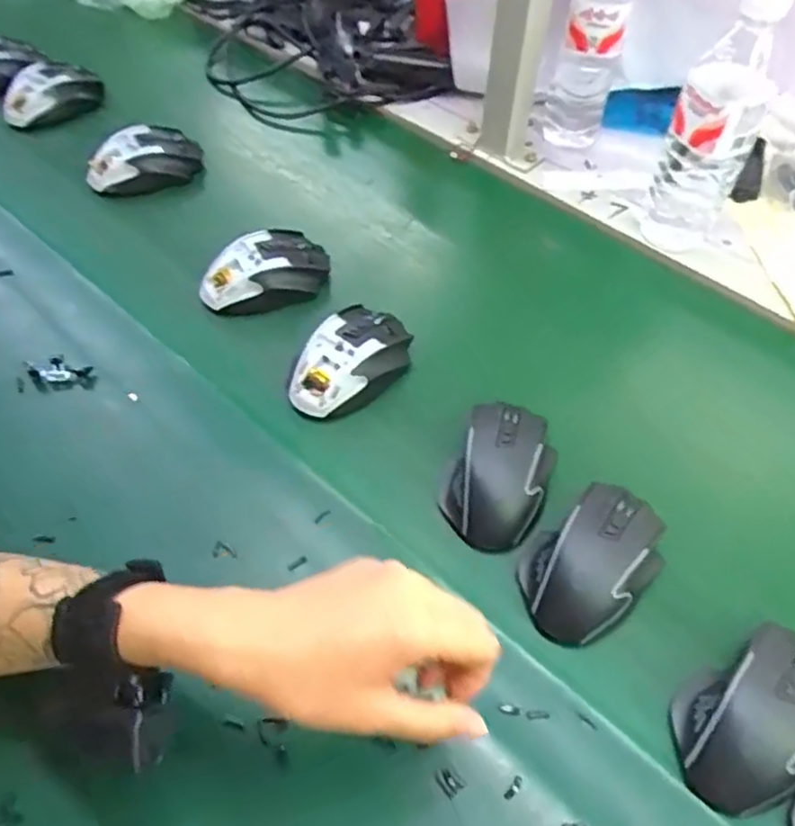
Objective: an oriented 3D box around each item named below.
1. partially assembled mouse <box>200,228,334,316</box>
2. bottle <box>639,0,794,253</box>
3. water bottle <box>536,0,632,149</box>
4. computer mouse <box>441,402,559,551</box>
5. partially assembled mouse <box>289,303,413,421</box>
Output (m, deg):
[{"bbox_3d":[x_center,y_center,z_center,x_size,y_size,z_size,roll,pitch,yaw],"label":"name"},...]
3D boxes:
[{"bbox_3d":[-0.121,-0.127,0.634,0.118,0.047,0.069,-17,55,-13],"label":"partially assembled mouse"},{"bbox_3d":[0.274,-0.244,0.609,0.070,0.225,0.061,20,55,14],"label":"bottle"},{"bbox_3d":[0.194,-0.378,0.720,0.072,0.230,0.068,12,54,8],"label":"water bottle"},{"bbox_3d":[0.075,0.044,0.510,0.074,0.048,0.112,19,55,13],"label":"computer mouse"},{"bbox_3d":[-0.035,-0.042,0.568,0.067,0.042,0.114,29,58,20],"label":"partially assembled mouse"}]

